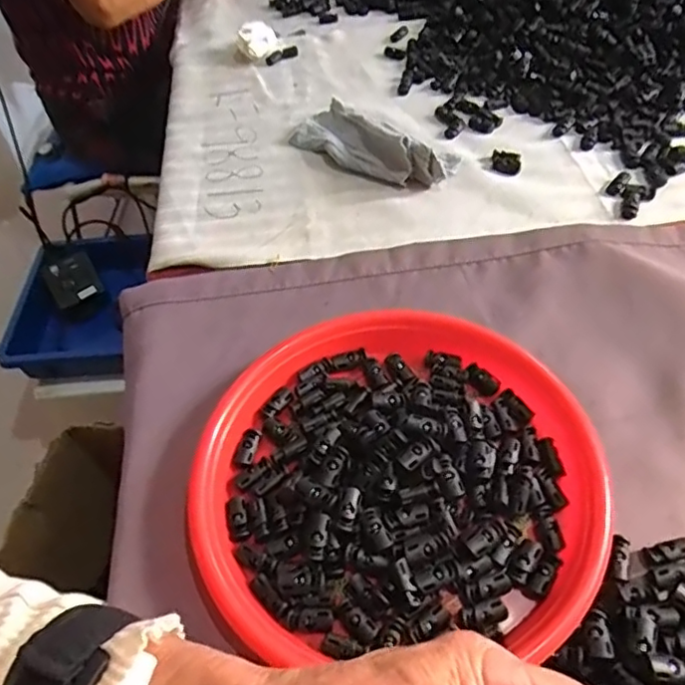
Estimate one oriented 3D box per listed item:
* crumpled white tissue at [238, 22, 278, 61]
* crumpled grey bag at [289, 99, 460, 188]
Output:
[{"bbox_3d":[-0.108,-0.389,0.772,0.053,0.038,0.058,-8,53,-1],"label":"crumpled white tissue"},{"bbox_3d":[0.028,-0.211,0.614,0.182,0.044,0.074,29,61,24],"label":"crumpled grey bag"}]

